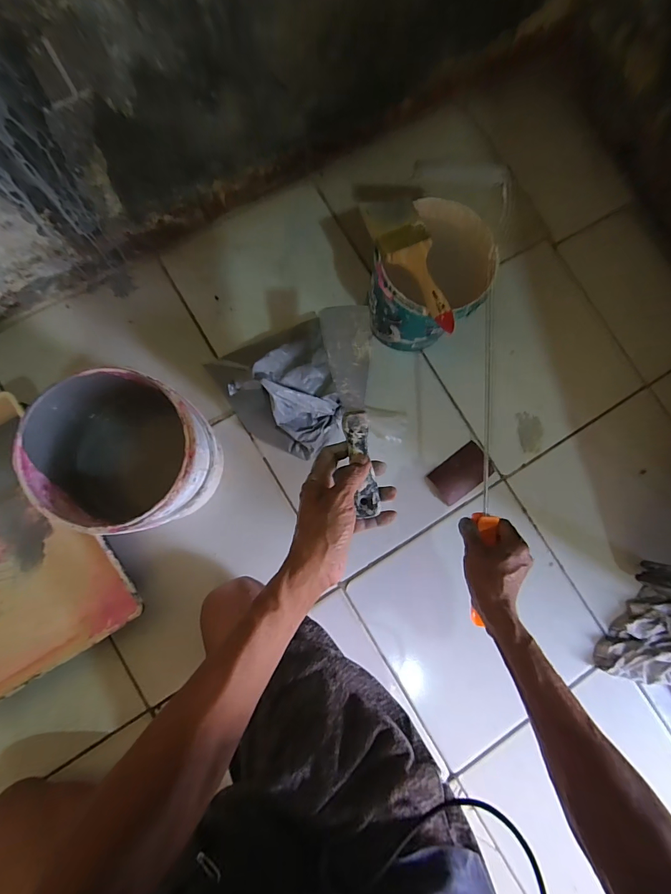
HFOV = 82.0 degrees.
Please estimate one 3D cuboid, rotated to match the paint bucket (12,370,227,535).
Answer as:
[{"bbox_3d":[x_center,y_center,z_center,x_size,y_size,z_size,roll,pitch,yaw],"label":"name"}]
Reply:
[{"bbox_3d":[-0.262,0.014,0.519,0.190,0.201,0.177,0,83,-4],"label":"paint bucket"}]

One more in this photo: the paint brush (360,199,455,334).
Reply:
[{"bbox_3d":[0.103,-0.237,0.500,0.066,0.012,0.189,-22,85,-6],"label":"paint brush"}]

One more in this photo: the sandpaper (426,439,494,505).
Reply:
[{"bbox_3d":[0.209,0.044,0.642,0.113,0.010,0.067,-38,87,-7],"label":"sandpaper"}]

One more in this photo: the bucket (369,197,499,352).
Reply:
[{"bbox_3d":[0.137,-0.241,0.588,0.147,0.181,0.161,0,83,-4],"label":"bucket"}]

